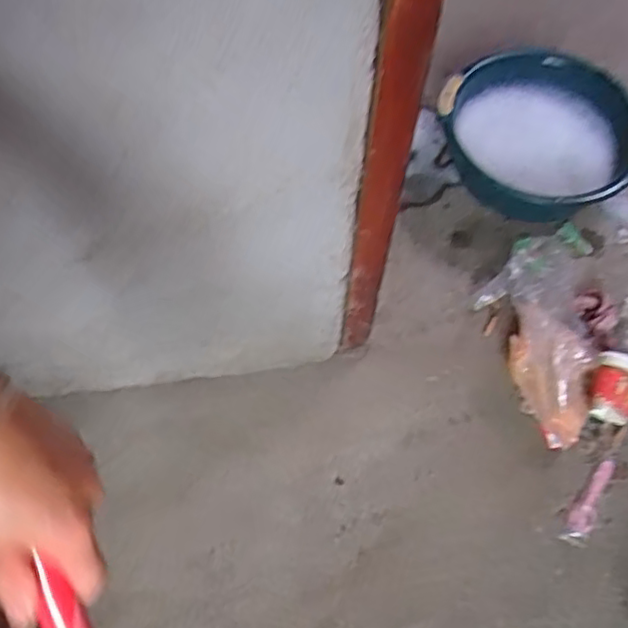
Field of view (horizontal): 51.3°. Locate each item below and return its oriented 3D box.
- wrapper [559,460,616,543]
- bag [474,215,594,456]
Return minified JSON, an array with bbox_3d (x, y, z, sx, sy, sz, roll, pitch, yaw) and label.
[{"bbox_3d":[0.358,0.242,0.842,0.031,0.007,0.121,35,71,15],"label":"wrapper"},{"bbox_3d":[0.309,0.011,0.895,0.161,0.065,0.318,6,66,4],"label":"bag"}]

